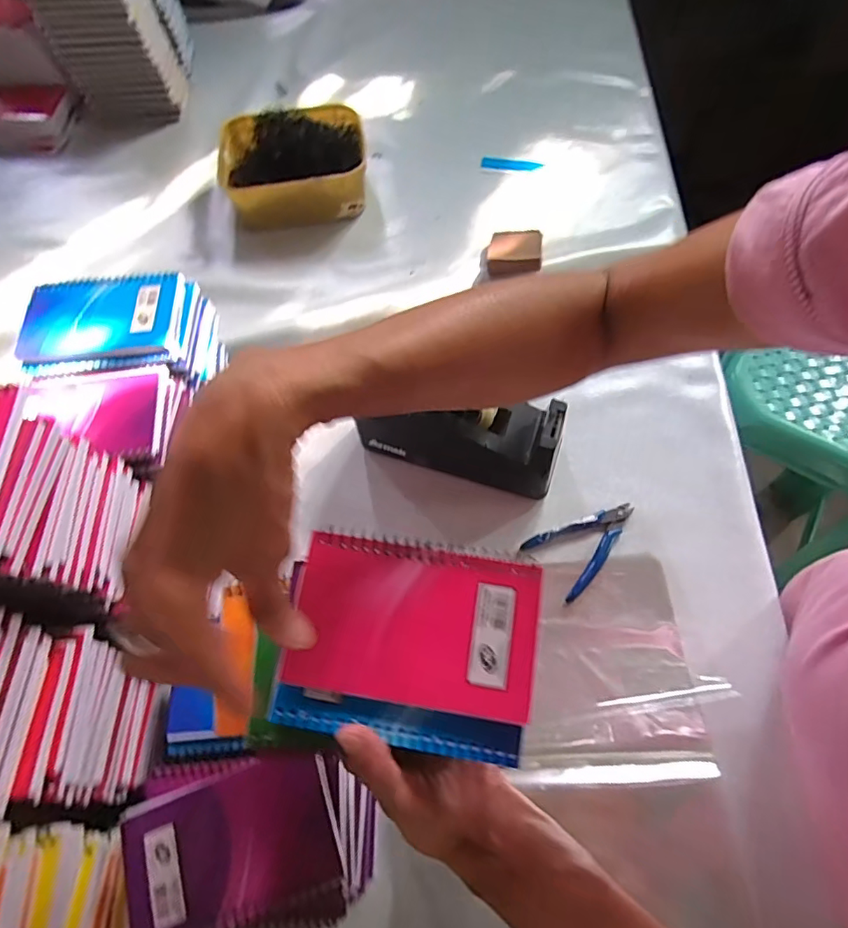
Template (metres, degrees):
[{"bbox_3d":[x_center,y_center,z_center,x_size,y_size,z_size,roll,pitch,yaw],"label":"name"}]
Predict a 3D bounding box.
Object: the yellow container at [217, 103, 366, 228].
[{"bbox_3d":[-0.185,-0.422,0.737,0.200,0.091,0.166,-7,64,0],"label":"yellow container"}]

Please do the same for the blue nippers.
[{"bbox_3d":[0.162,0.075,0.510,0.112,0.010,0.066,-31,64,-14],"label":"blue nippers"}]

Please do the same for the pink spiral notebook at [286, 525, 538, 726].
[{"bbox_3d":[-0.004,0.083,0.279,0.126,0.019,0.080,7,62,6],"label":"pink spiral notebook"}]

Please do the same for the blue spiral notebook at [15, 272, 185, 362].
[{"bbox_3d":[-0.283,-0.133,0.463,0.135,0.011,0.089,-2,64,2],"label":"blue spiral notebook"}]

